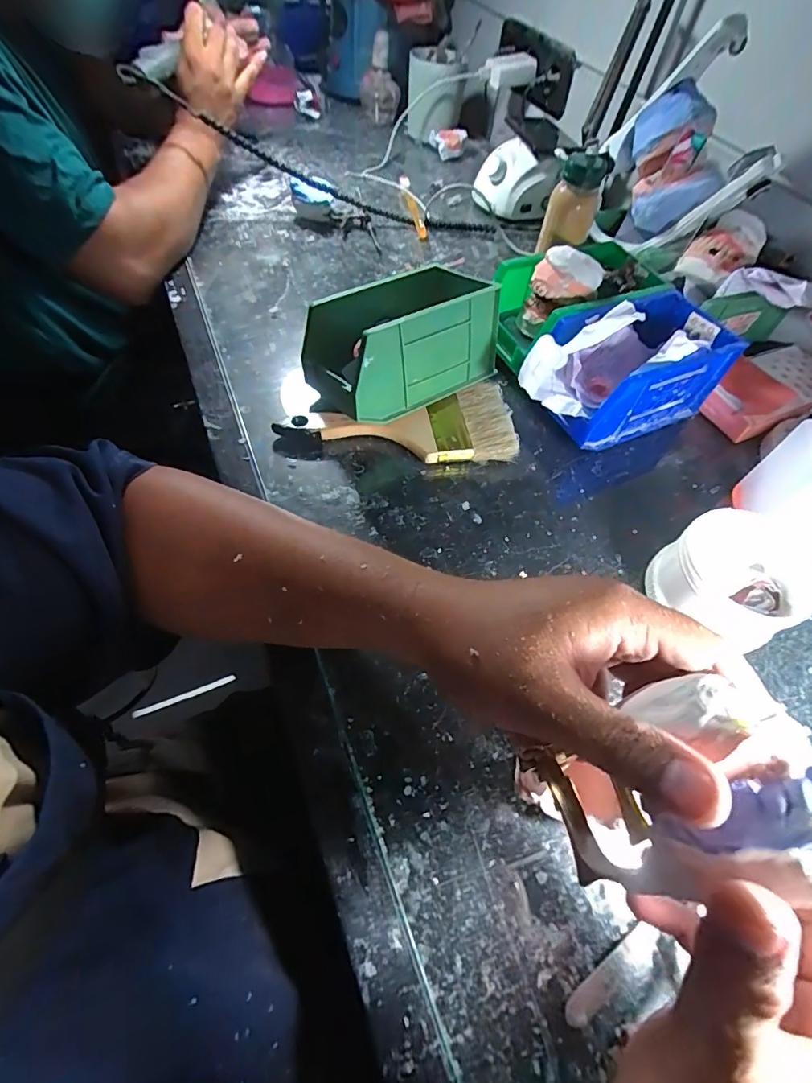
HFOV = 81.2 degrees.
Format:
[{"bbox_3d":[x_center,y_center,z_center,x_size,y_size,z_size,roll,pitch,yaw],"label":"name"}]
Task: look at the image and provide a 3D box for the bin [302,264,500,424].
[{"bbox_3d":[-0.007,-0.193,0.459,0.173,0.090,0.107,-29,51,-21],"label":"bin"}]

